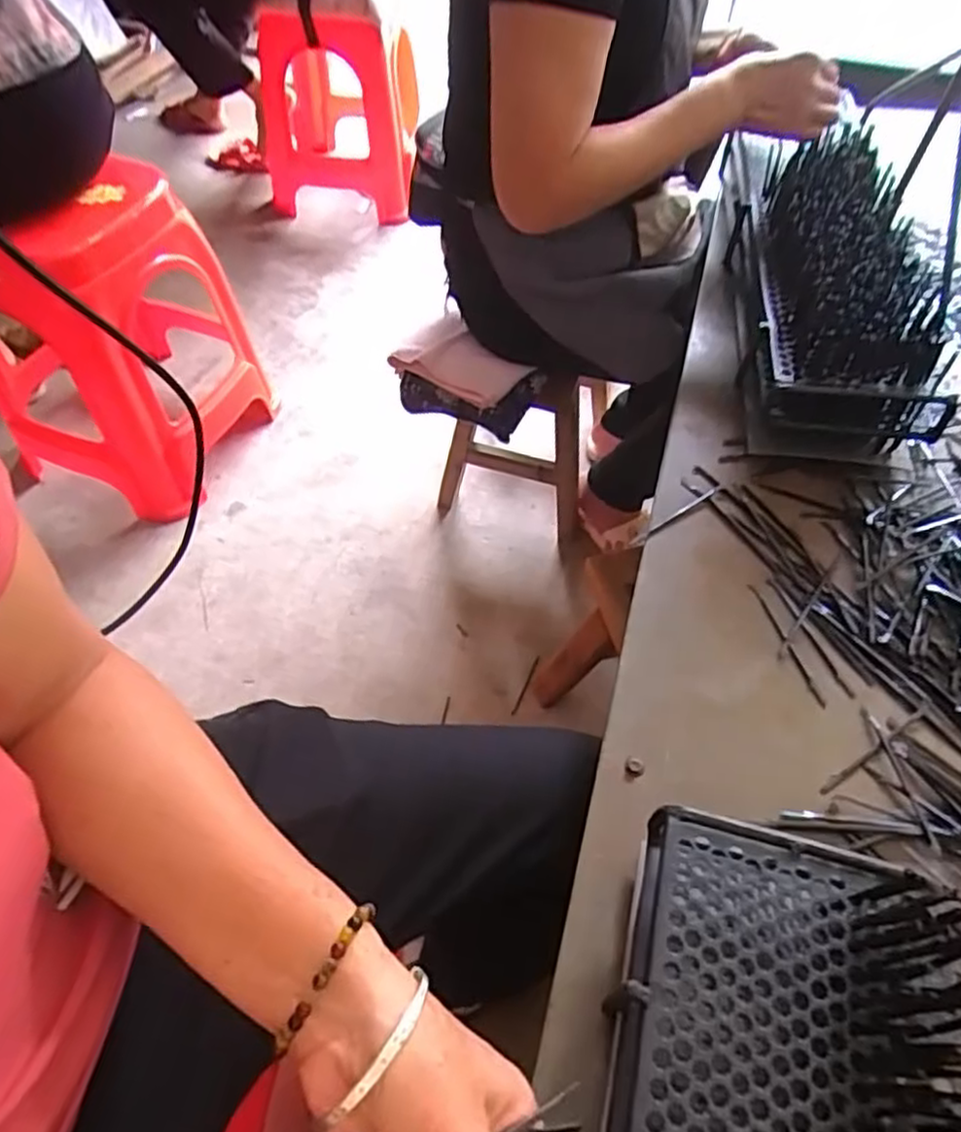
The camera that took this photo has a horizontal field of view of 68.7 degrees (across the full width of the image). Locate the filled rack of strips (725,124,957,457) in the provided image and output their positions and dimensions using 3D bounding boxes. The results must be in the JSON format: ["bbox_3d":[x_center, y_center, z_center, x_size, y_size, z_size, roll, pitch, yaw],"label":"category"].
[{"bbox_3d":[0.333,-0.269,0.687,0.134,0.138,0.353,6,54,4],"label":"filled rack of strips"}]

